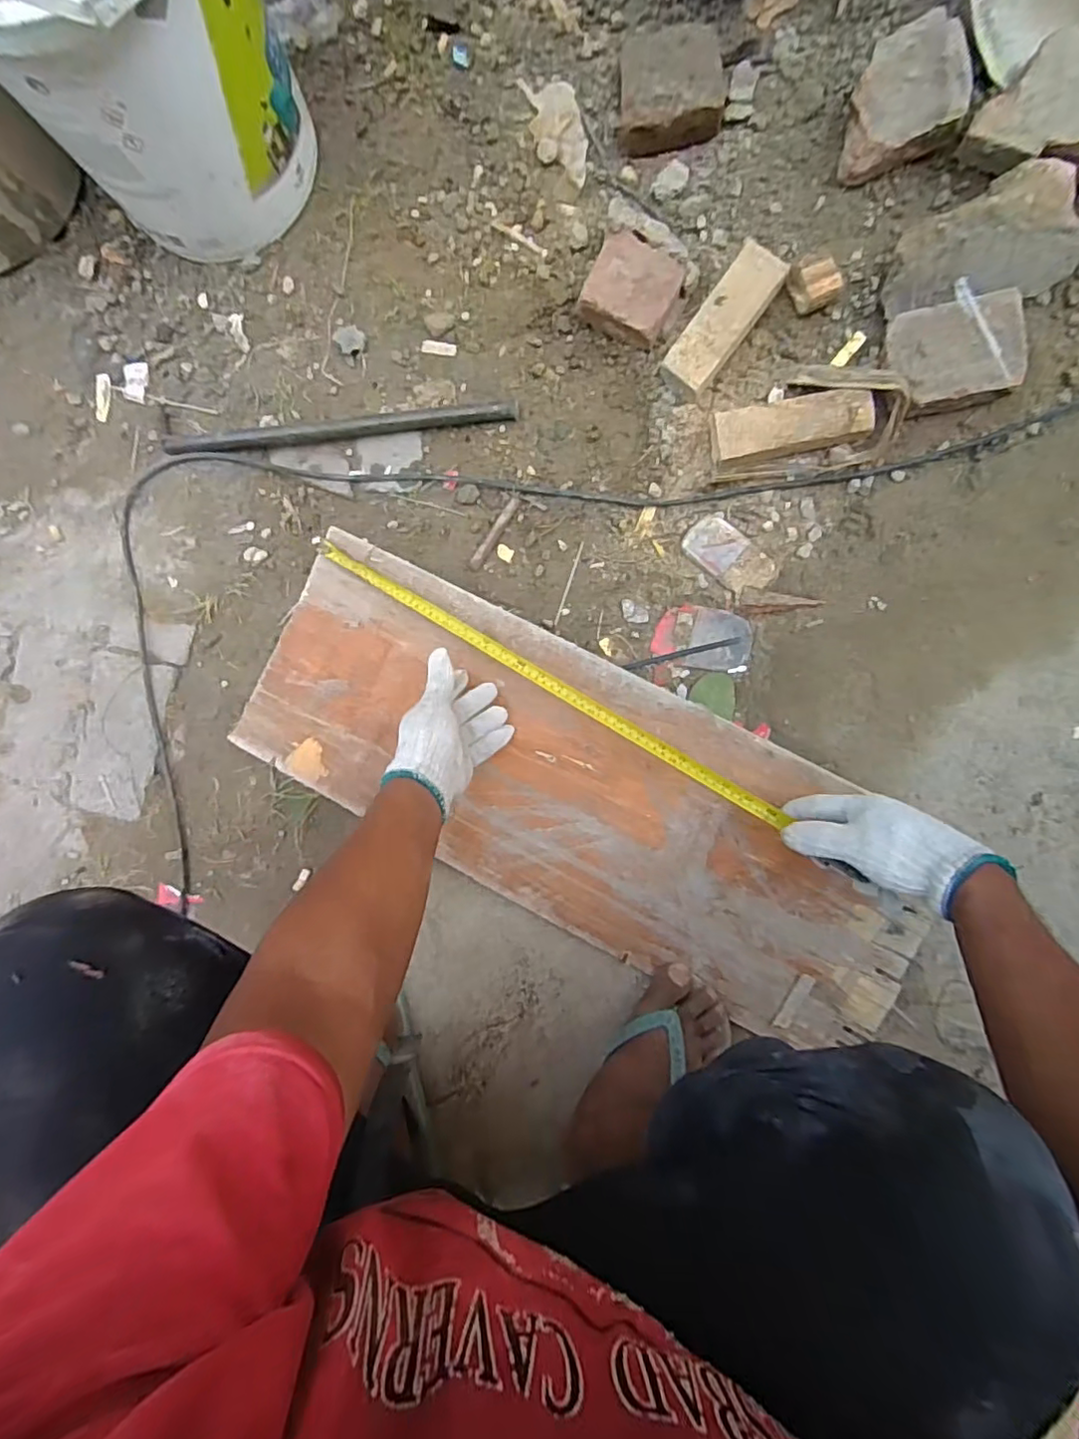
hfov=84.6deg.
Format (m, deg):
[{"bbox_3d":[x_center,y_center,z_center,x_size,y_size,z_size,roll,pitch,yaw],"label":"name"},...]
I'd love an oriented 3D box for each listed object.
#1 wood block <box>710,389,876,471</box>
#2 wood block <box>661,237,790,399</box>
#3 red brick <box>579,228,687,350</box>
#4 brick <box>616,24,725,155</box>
[{"bbox_3d":[0.290,-0.336,0.682,0.170,0.039,0.062,-7,90,3],"label":"wood block"},{"bbox_3d":[0.213,-0.463,0.691,0.060,0.033,0.170,37,93,1],"label":"wood block"},{"bbox_3d":[0.108,-0.502,0.703,0.103,0.049,0.094,29,93,1],"label":"red brick"},{"bbox_3d":[0.152,-0.738,0.693,0.123,0.052,0.122,-5,90,3],"label":"brick"}]

